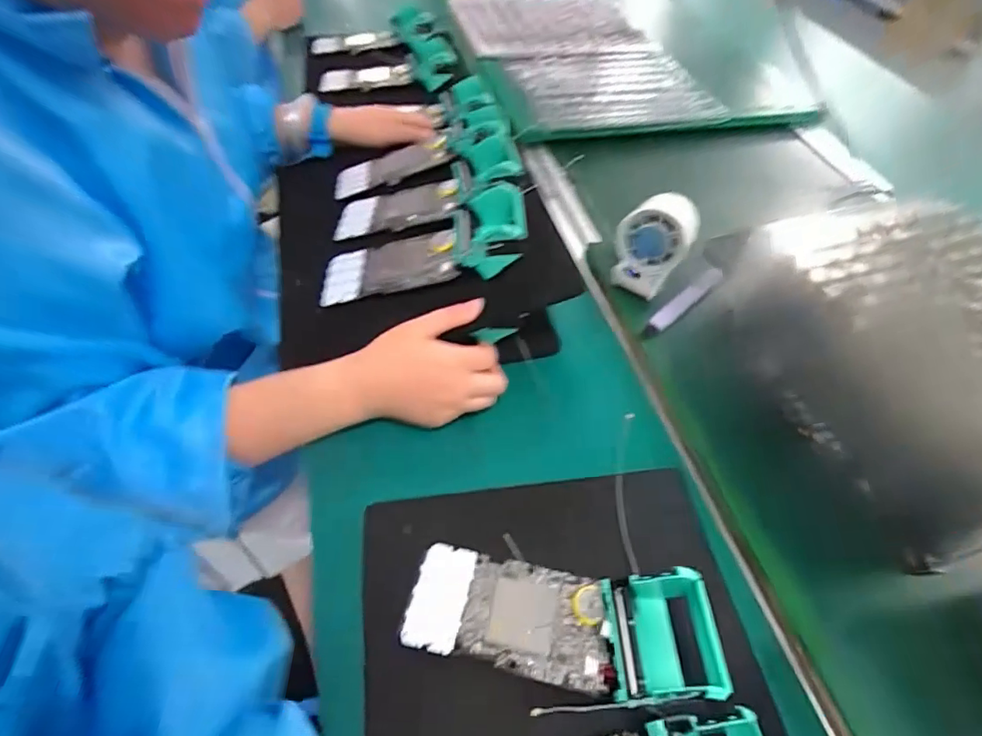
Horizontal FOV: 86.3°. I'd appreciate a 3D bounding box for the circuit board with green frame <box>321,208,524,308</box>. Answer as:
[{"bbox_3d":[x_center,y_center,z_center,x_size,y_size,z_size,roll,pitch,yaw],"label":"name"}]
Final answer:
[{"bbox_3d":[-0.063,-0.110,0.483,0.196,0.035,0.078,-15,52,17],"label":"circuit board with green frame"}]

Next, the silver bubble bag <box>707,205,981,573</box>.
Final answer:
[{"bbox_3d":[0.367,-0.016,0.442,0.240,0.106,0.275,-14,57,-15],"label":"silver bubble bag"}]

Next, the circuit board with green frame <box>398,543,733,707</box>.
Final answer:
[{"bbox_3d":[0.042,0.156,0.324,0.189,0.051,0.077,10,54,2],"label":"circuit board with green frame"}]

